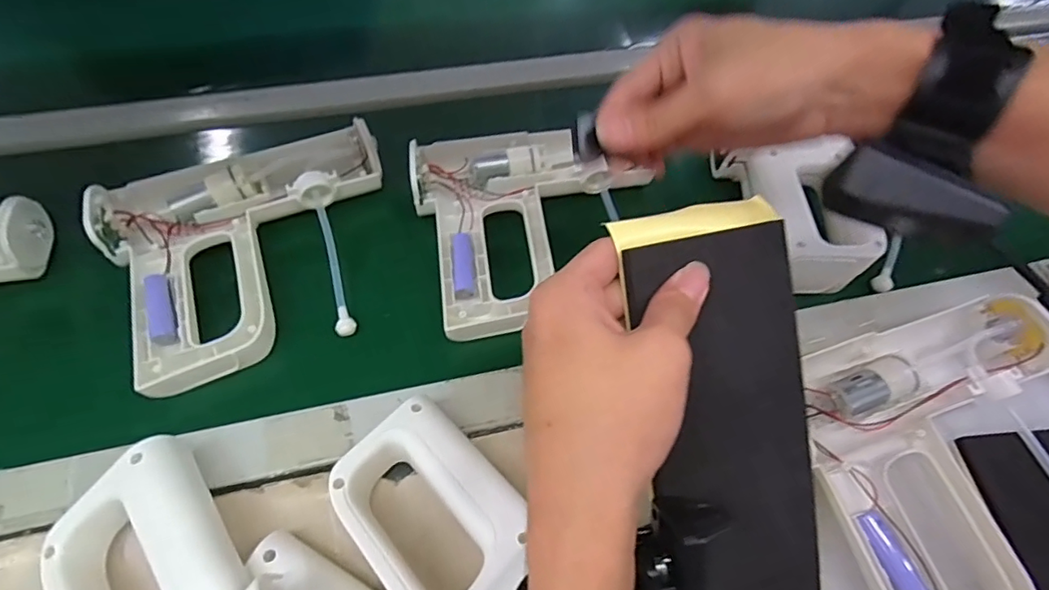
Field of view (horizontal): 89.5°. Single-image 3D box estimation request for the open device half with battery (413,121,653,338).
[{"bbox_3d":[0.014,-0.064,0.434,0.192,0.028,0.184,-10,59,-8],"label":"open device half with battery"}]

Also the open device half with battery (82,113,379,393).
[{"bbox_3d":[-0.201,-0.048,0.403,0.207,0.027,0.185,-22,61,-15],"label":"open device half with battery"}]

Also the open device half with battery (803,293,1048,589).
[{"bbox_3d":[0.282,0.105,0.329,0.196,0.037,0.189,-12,59,-10],"label":"open device half with battery"}]

